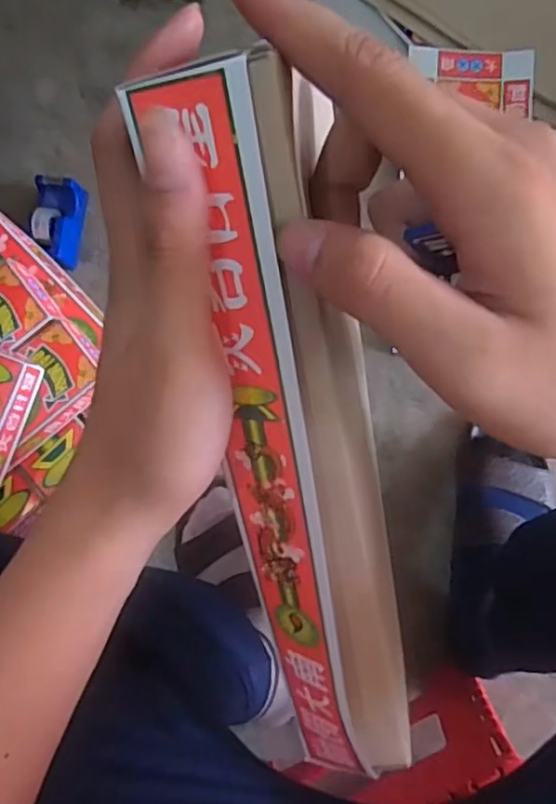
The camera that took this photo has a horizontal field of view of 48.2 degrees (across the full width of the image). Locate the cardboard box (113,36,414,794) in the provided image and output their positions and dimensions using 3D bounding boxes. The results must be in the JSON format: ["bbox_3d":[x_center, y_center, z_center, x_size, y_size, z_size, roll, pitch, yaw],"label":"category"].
[{"bbox_3d":[0.012,0.035,0.236,0.055,0.036,0.292,-11,116,2],"label":"cardboard box"}]

